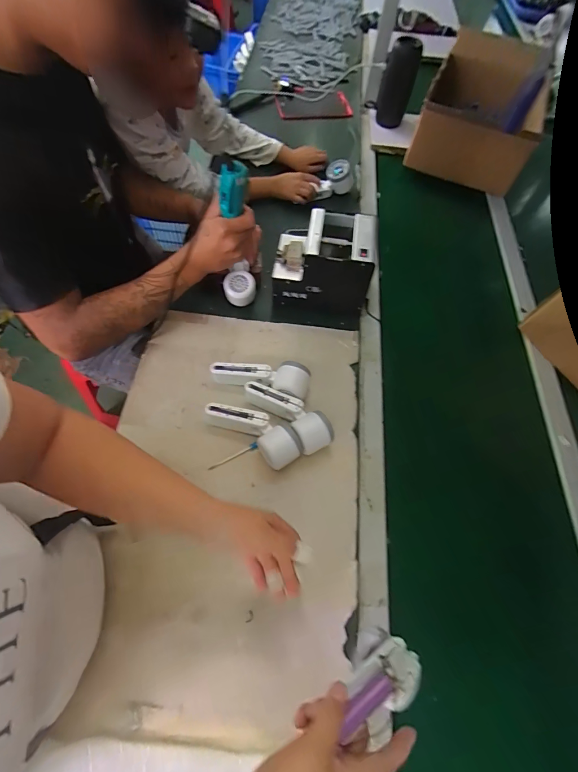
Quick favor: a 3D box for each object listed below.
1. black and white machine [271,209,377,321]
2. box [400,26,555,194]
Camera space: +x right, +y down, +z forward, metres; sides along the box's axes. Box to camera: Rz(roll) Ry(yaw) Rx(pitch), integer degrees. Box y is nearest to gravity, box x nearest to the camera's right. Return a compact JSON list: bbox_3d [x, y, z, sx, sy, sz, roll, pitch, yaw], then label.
[{"bbox_3d":[0.062,-0.231,0.683,0.177,0.145,0.143,6,59,-2],"label":"black and white machine"},{"bbox_3d":[0.512,-0.727,0.933,0.280,0.171,0.433,22,62,7],"label":"box"}]

